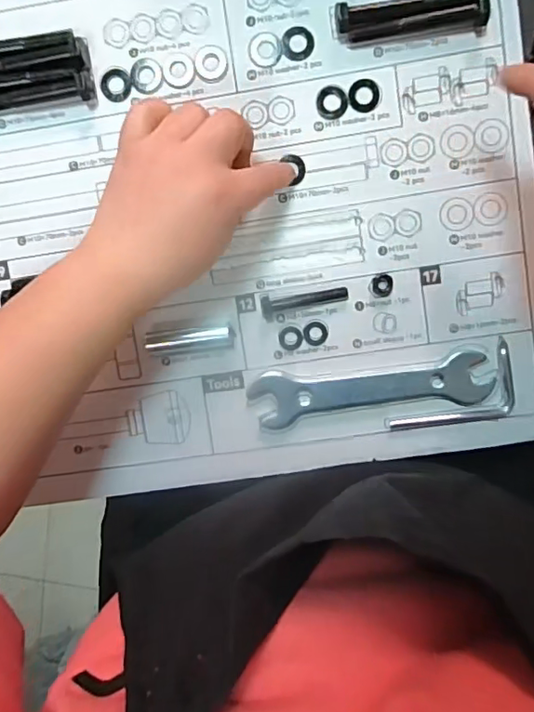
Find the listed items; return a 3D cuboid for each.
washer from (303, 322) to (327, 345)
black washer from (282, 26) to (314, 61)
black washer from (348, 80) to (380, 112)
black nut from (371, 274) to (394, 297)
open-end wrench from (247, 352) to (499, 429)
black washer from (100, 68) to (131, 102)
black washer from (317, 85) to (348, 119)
[{"bbox_3d":[0.031,-0.014,0.351,0.016,0.004,0.016,0,97,4],"label":"washer"},{"bbox_3d":[0.019,-0.192,0.332,0.020,0.004,0.019,0,97,4],"label":"black washer"},{"bbox_3d":[0.060,-0.160,0.333,0.019,0.004,0.019,0,97,4],"label":"black washer"},{"bbox_3d":[0.074,-0.045,0.345,0.014,0.004,0.014,0,97,4],"label":"black nut"},{"bbox_3d":[0.067,0.021,0.350,0.152,0.007,0.036,-8,96,5],"label":"open-end wrench"},{"bbox_3d":[-0.095,-0.170,0.341,0.019,0.004,0.019,0,97,4],"label":"black washer"},{"bbox_3d":[0.040,-0.158,0.336,0.019,0.004,0.020,0,97,4],"label":"black washer"}]

